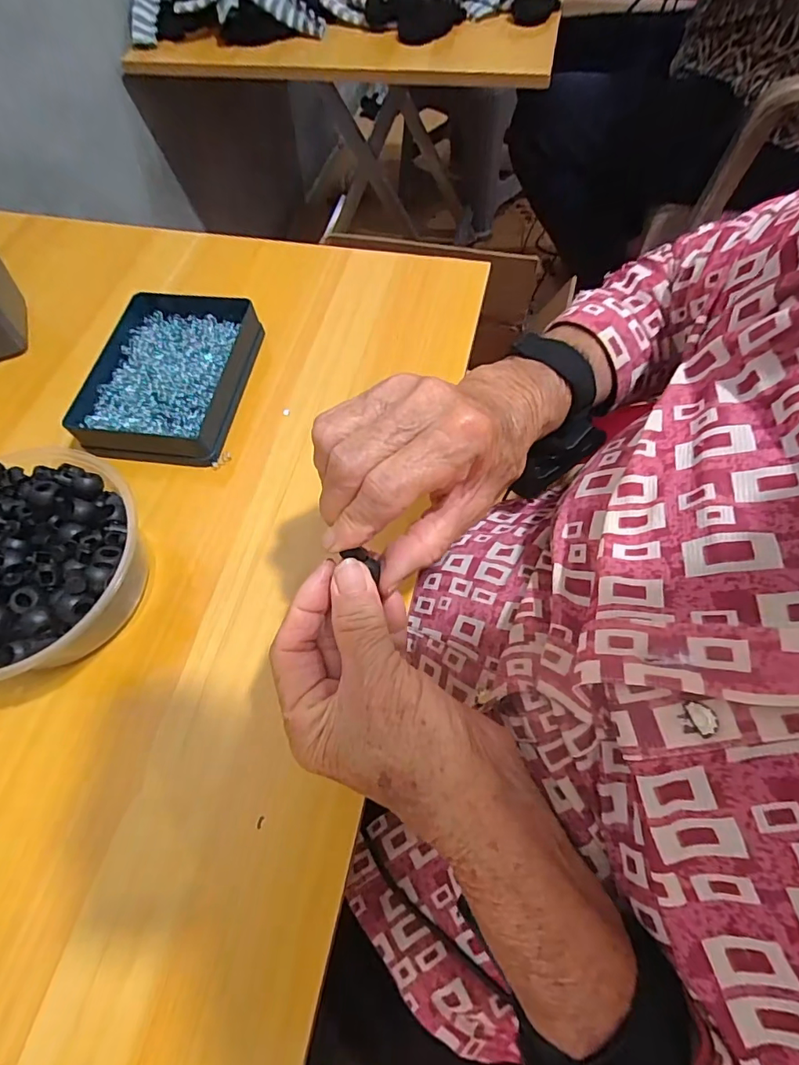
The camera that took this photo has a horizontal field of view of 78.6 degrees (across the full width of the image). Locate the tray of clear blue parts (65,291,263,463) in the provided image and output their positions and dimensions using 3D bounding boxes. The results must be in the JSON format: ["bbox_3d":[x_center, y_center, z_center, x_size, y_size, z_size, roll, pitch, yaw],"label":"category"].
[{"bbox_3d":[-0.182,-0.129,0.393,0.122,0.030,0.153,5,63,5],"label":"tray of clear blue parts"}]

